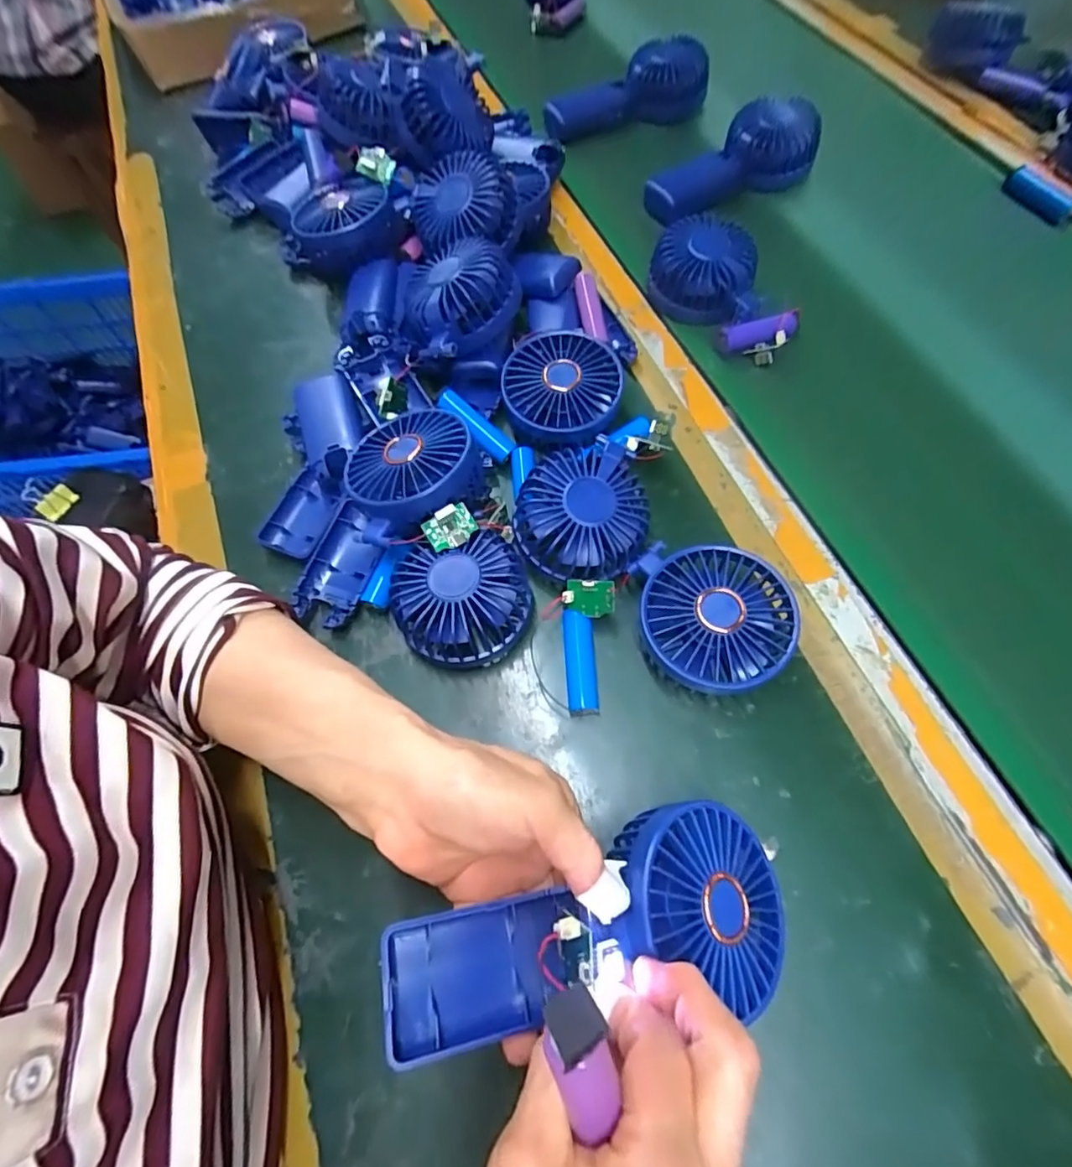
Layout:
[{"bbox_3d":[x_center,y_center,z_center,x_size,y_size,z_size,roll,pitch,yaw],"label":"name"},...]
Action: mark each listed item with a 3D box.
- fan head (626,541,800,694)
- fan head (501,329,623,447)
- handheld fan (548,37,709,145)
[{"bbox_3d":[0.105,0.021,0.329,0.086,0.046,0.095,-1,65,3],"label":"fan head"},{"bbox_3d":[0.019,-0.139,0.393,0.080,0.030,0.082,-1,65,3],"label":"fan head"},{"bbox_3d":[0.098,-0.506,0.570,0.166,0.044,0.065,-27,66,-9],"label":"handheld fan"}]

